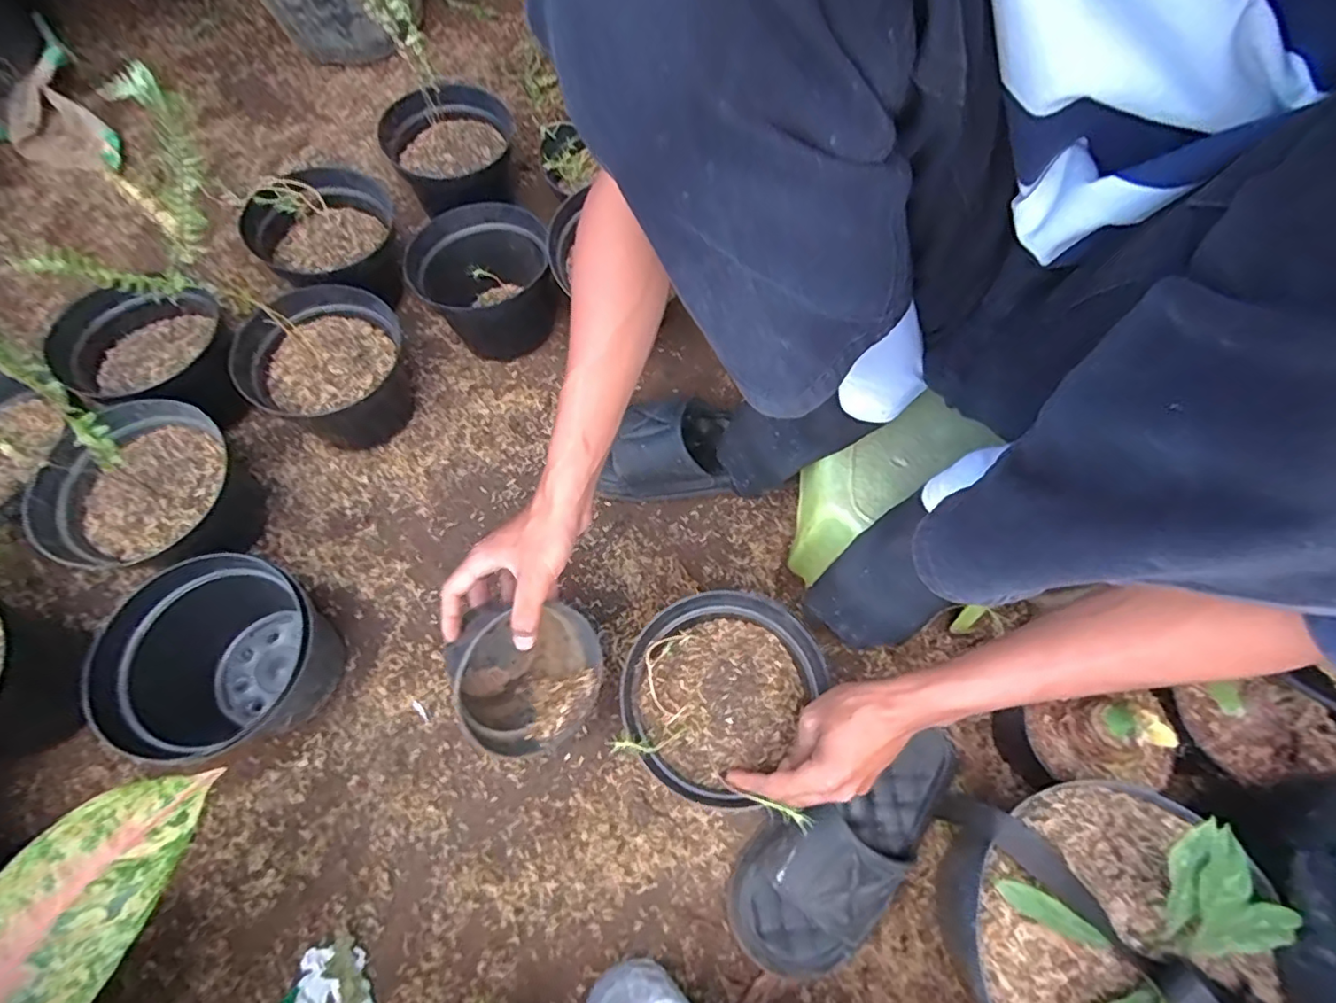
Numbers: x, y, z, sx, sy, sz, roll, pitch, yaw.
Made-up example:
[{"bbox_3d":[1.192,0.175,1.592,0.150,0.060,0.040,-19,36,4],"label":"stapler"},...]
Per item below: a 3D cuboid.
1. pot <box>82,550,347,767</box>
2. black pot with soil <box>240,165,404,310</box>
[{"bbox_3d":[-0.427,0.152,0.575,0.158,0.142,0.181,33,60,5],"label":"pot"},{"bbox_3d":[-0.424,-0.328,0.775,0.167,0.126,0.166,0,67,0],"label":"black pot with soil"}]

